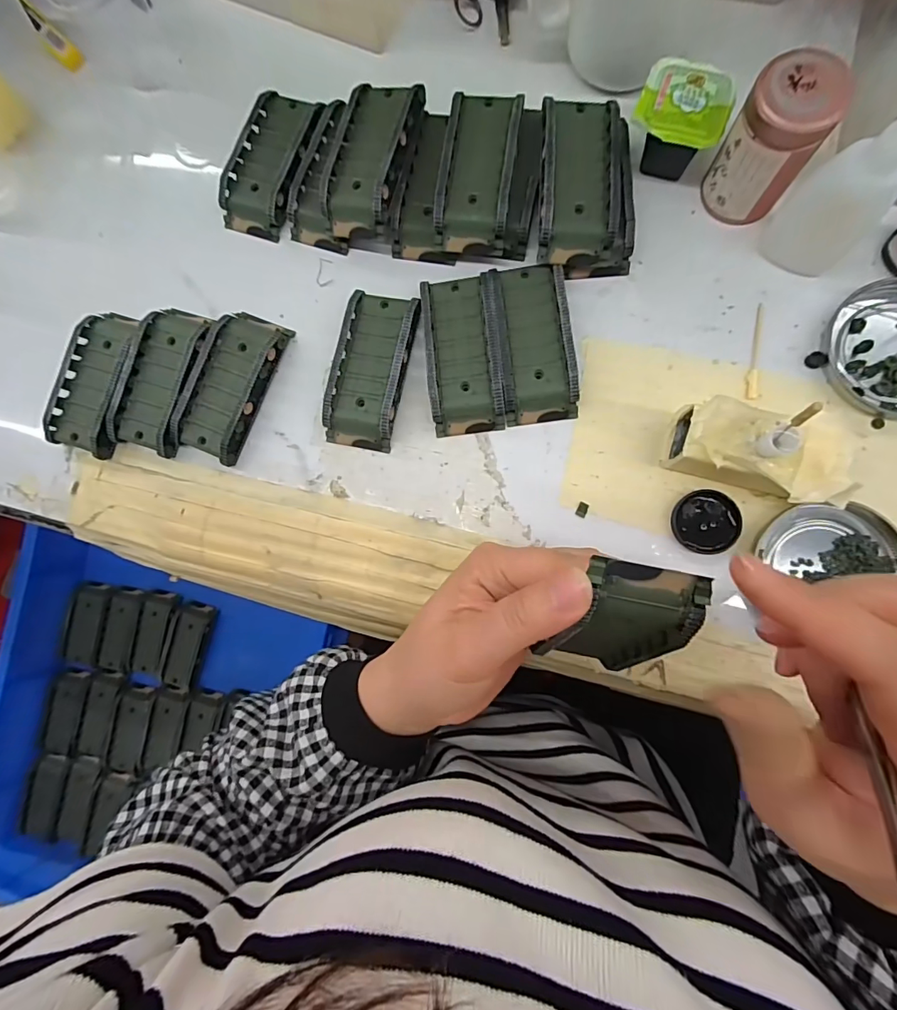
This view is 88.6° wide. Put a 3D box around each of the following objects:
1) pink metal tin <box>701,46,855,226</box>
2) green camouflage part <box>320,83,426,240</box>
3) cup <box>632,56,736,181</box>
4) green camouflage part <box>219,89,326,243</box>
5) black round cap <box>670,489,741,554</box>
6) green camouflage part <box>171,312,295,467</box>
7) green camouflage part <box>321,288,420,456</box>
[{"bbox_3d":[0.175,-0.197,0.253,0.043,0.064,0.042,-1,84,7],"label":"pink metal tin"},{"bbox_3d":[-0.049,-0.219,0.295,0.046,0.036,0.095,15,86,8],"label":"green camouflage part"},{"bbox_3d":[0.134,-0.221,0.272,0.049,0.036,0.052,21,86,8],"label":"cup"},{"bbox_3d":[-0.120,-0.234,0.315,0.049,0.020,0.094,17,86,8],"label":"green camouflage part"},{"bbox_3d":[0.147,0.010,0.262,0.035,0.005,0.035,-1,84,7],"label":"black round cap"},{"bbox_3d":[-0.143,-0.080,0.299,0.045,0.016,0.096,22,87,9],"label":"green camouflage part"},{"bbox_3d":[-0.049,-0.085,0.290,0.045,0.019,0.095,12,85,8],"label":"green camouflage part"}]

